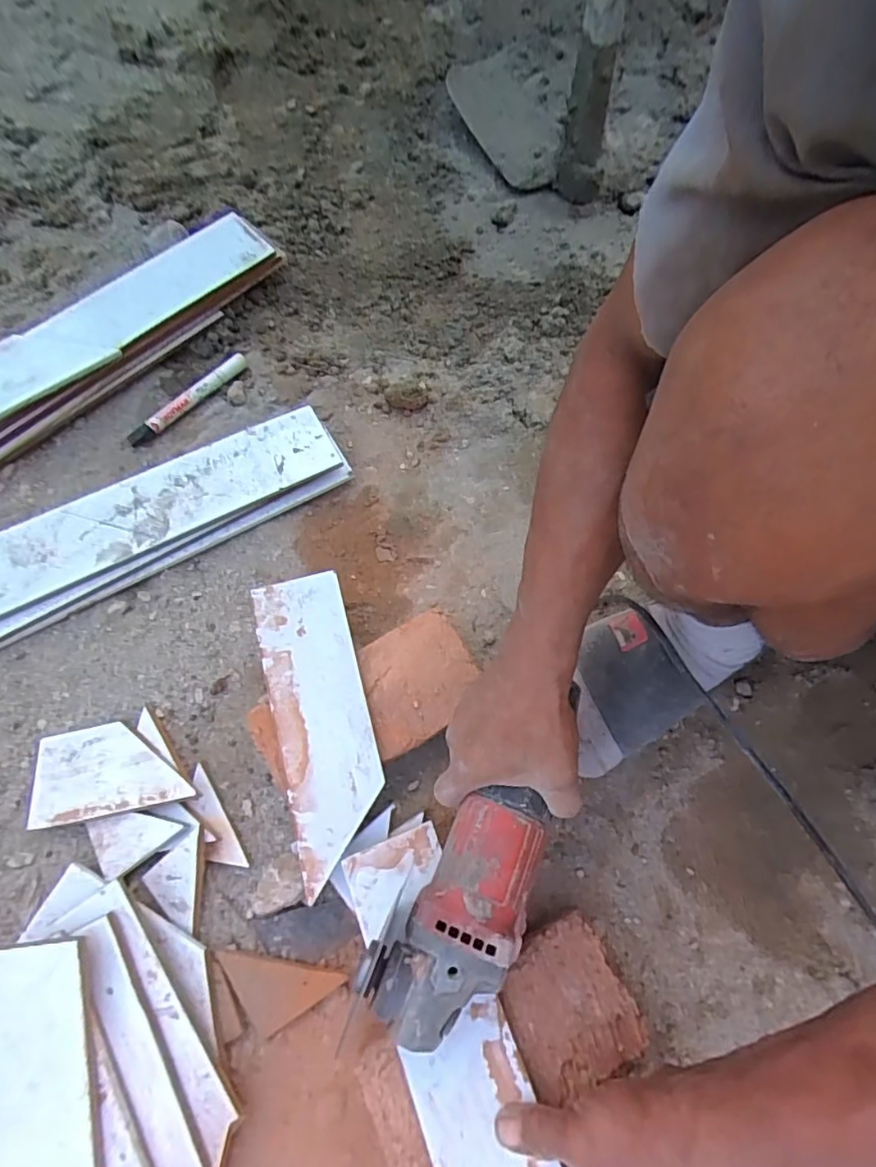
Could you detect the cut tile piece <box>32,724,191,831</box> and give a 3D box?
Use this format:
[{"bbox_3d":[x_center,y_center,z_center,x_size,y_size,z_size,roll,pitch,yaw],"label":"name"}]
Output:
[{"bbox_3d":[-0.264,0.148,0.459,0.131,0.004,0.072,-12,62,4],"label":"cut tile piece"}]

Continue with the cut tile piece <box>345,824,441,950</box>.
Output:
[{"bbox_3d":[-0.028,0.217,0.414,0.071,0.009,0.059,-21,72,-8],"label":"cut tile piece"}]

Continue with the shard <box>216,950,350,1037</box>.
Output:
[{"bbox_3d":[-0.120,0.306,0.422,0.092,0.013,0.048,10,69,3],"label":"shard"}]

